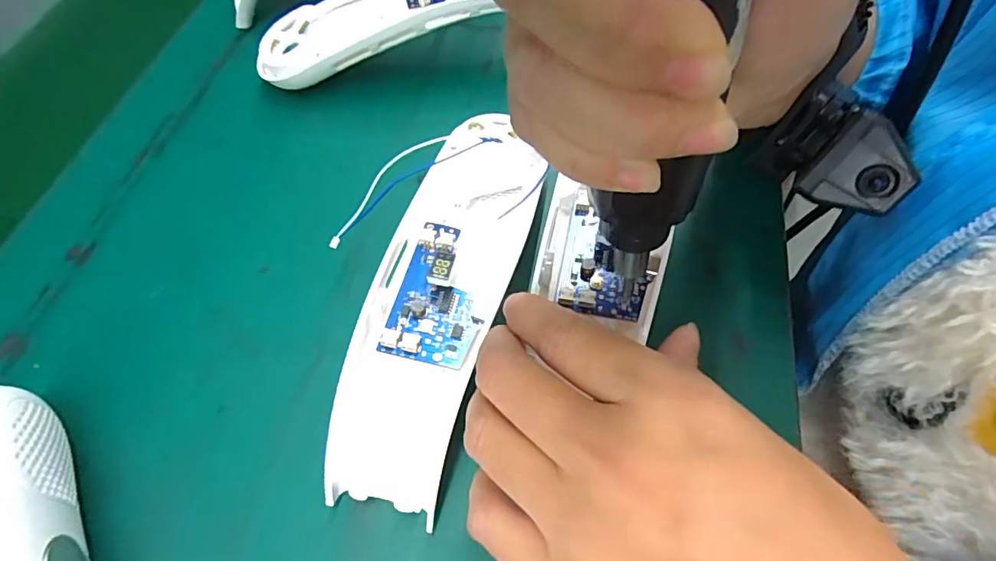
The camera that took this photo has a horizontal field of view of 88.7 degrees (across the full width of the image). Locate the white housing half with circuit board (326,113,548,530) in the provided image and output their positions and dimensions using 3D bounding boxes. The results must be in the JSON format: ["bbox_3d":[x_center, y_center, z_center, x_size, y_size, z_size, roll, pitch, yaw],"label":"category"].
[{"bbox_3d":[-0.019,0.000,0.221,0.051,0.051,0.179,13,62,8],"label":"white housing half with circuit board"}]

